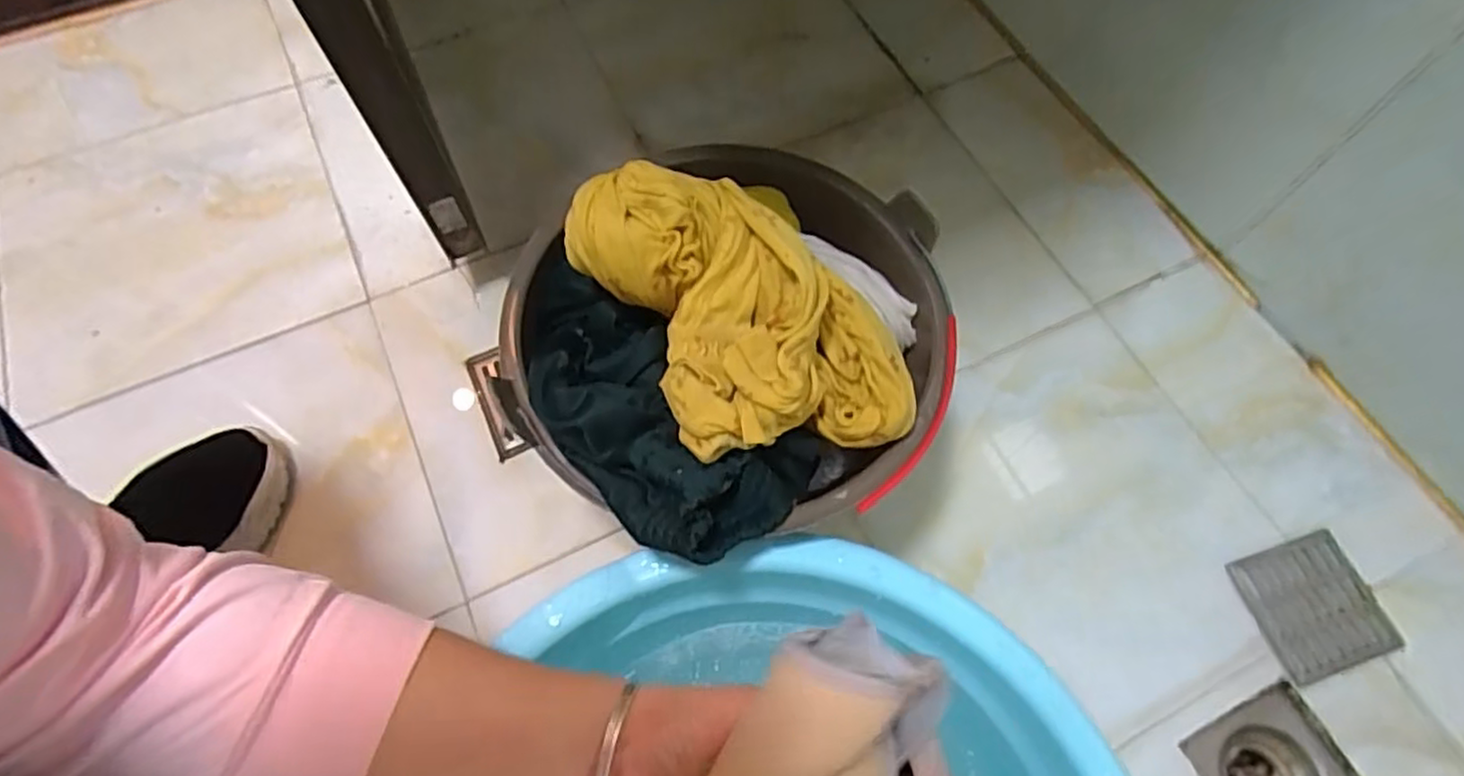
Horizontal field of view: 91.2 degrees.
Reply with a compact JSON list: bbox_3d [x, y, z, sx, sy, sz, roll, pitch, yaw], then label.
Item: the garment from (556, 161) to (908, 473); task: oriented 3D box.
[{"bbox_3d":[0.011,-0.043,0.392,0.136,0.080,0.185,-31,69,-14],"label":"garment"}]

